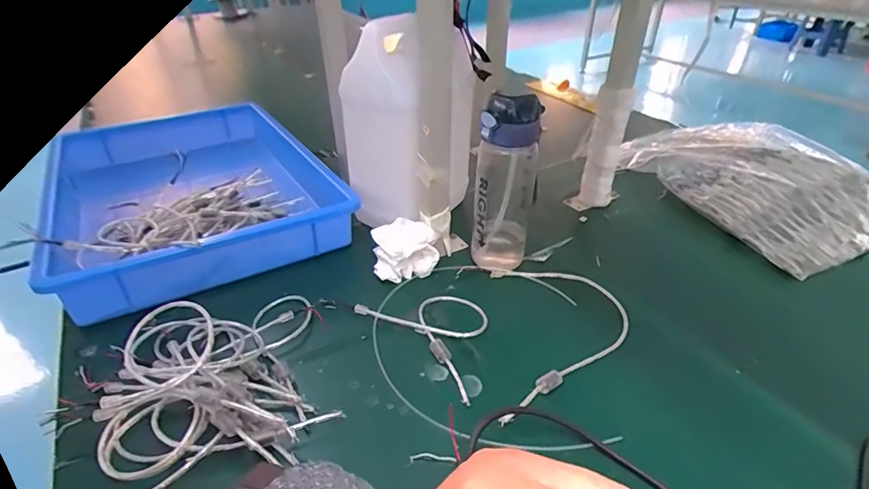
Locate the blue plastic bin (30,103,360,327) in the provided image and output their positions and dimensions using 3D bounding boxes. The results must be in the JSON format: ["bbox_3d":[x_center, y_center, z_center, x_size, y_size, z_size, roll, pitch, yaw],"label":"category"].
[{"bbox_3d":[-0.385,-0.095,0.734,0.354,0.105,0.508,-20,38,-24],"label":"blue plastic bin"}]

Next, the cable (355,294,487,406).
[{"bbox_3d":[0.009,0.088,0.541,0.175,0.014,0.125,26,43,34],"label":"cable"}]

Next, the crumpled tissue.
[{"bbox_3d":[-0.040,0.007,0.619,0.091,0.056,0.058,-12,36,-14],"label":"crumpled tissue"}]

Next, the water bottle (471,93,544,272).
[{"bbox_3d":[0.090,-0.071,0.593,0.080,0.234,0.078,6,35,11],"label":"water bottle"}]

